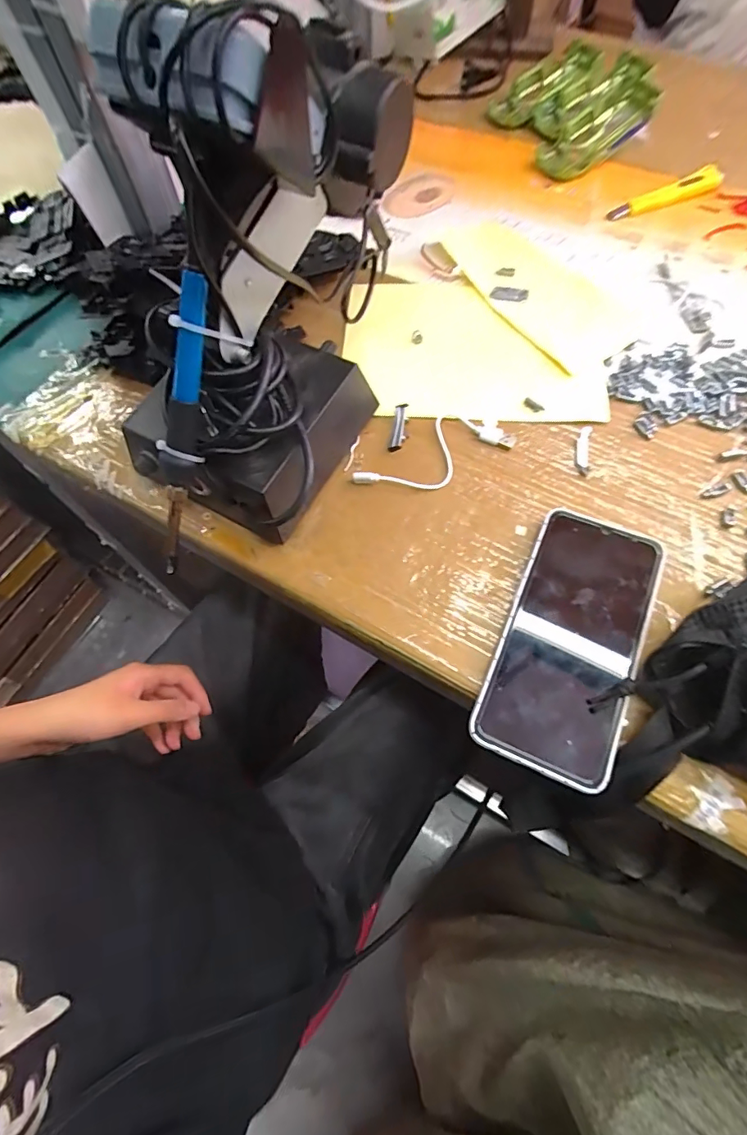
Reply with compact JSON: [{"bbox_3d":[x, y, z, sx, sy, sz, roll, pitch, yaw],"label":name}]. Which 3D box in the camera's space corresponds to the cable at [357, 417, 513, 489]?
[{"bbox_3d":[0.045,-0.086,0.372,0.123,0.010,0.054,-31,67,-11],"label":"cable"}]

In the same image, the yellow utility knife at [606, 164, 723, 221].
[{"bbox_3d":[0.297,-0.378,0.501,0.124,0.016,0.022,-19,65,-6],"label":"yellow utility knife"}]

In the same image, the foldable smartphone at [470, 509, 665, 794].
[{"bbox_3d":[0.123,0.042,0.306,0.077,0.013,0.164,22,68,13],"label":"foldable smartphone"}]

